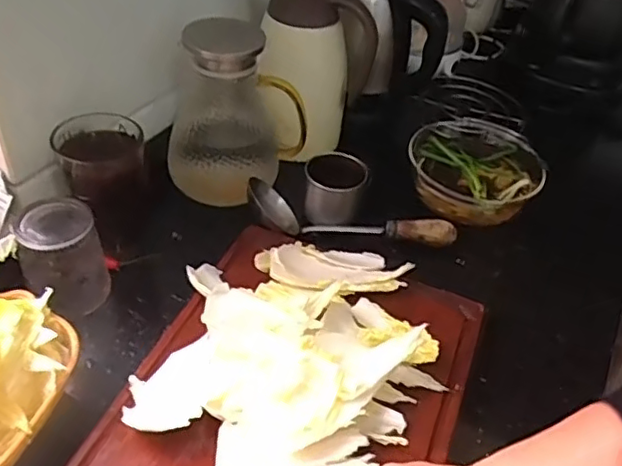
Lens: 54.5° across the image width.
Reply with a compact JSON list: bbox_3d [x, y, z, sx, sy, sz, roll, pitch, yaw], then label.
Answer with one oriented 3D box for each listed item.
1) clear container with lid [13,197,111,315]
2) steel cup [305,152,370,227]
[{"bbox_3d":[-0.241,0.028,0.592,0.074,0.100,0.065,-17,48,-24],"label":"clear container with lid"},{"bbox_3d":[0.027,-0.052,0.728,0.069,0.062,0.067,4,43,-4],"label":"steel cup"}]

